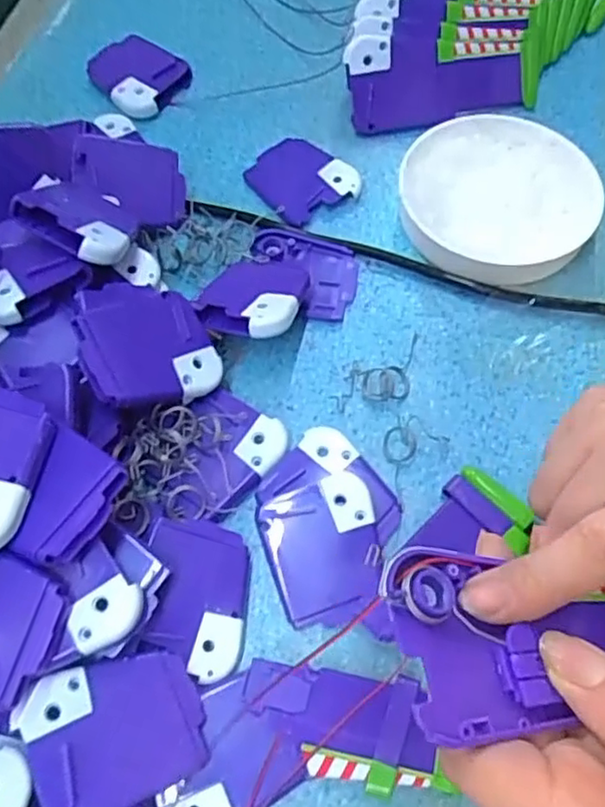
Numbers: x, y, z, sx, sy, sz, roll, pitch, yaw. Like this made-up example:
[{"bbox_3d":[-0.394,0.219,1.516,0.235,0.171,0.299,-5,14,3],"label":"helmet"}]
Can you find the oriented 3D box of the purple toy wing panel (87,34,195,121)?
[{"bbox_3d":[-0.109,-0.216,0.423,0.064,0.012,0.051,37,71,17],"label":"purple toy wing panel"}]

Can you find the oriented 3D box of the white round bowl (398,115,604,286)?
[{"bbox_3d":[0.107,-0.113,0.361,0.106,0.026,0.102,0,65,1],"label":"white round bowl"}]

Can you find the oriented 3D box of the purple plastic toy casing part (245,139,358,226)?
[{"bbox_3d":[0.000,-0.136,0.386,0.051,0.008,0.058,-32,68,-13],"label":"purple plastic toy casing part"}]

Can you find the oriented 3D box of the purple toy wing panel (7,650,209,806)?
[{"bbox_3d":[-0.068,0.121,0.238,0.063,0.005,0.051,-4,61,-29],"label":"purple toy wing panel"}]

